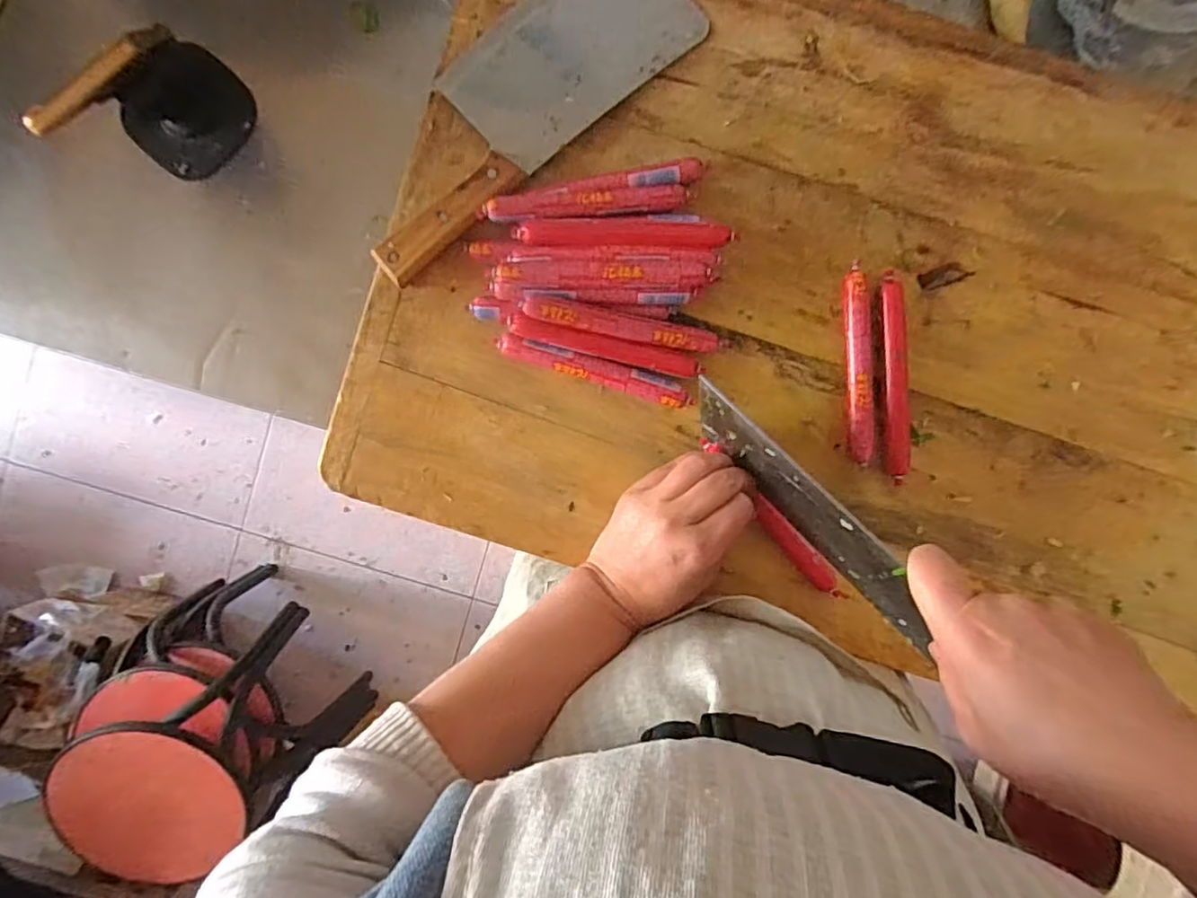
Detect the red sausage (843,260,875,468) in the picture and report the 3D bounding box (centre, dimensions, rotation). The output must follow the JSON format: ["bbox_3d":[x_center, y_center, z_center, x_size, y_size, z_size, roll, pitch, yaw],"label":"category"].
[{"bbox_3d":[0.181,-0.058,0.423,0.017,0.017,0.133,-3,93,-2],"label":"red sausage"}]

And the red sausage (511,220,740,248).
[{"bbox_3d":[0.017,-0.143,0.411,0.142,0.022,0.017,0,93,-2],"label":"red sausage"}]

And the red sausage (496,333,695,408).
[{"bbox_3d":[-0.003,-0.055,0.423,0.134,0.013,0.018,17,93,-3],"label":"red sausage"}]

